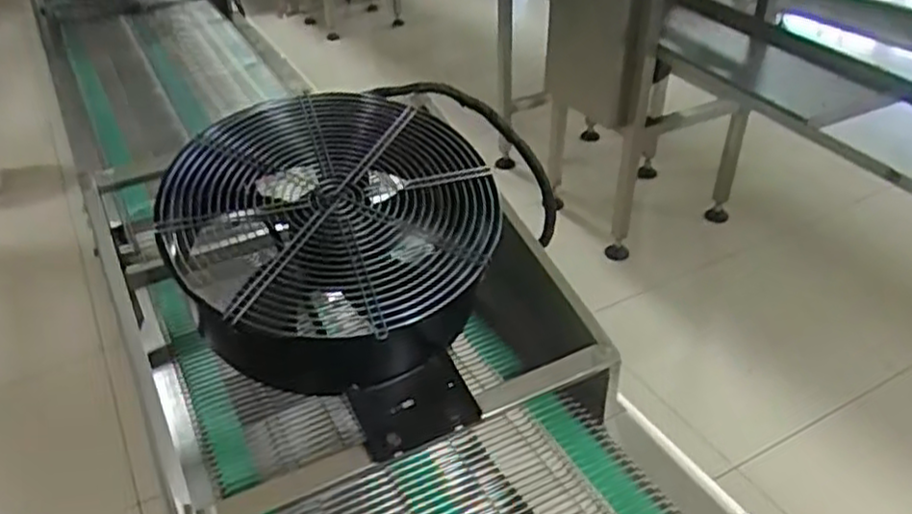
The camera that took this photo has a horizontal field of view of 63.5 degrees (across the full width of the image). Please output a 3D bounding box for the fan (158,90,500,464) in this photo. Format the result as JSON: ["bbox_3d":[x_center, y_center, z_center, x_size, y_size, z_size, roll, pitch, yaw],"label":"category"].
[{"bbox_3d":[-0.123,-0.010,0.787,0.317,0.197,0.354,4,37,9],"label":"fan"}]

